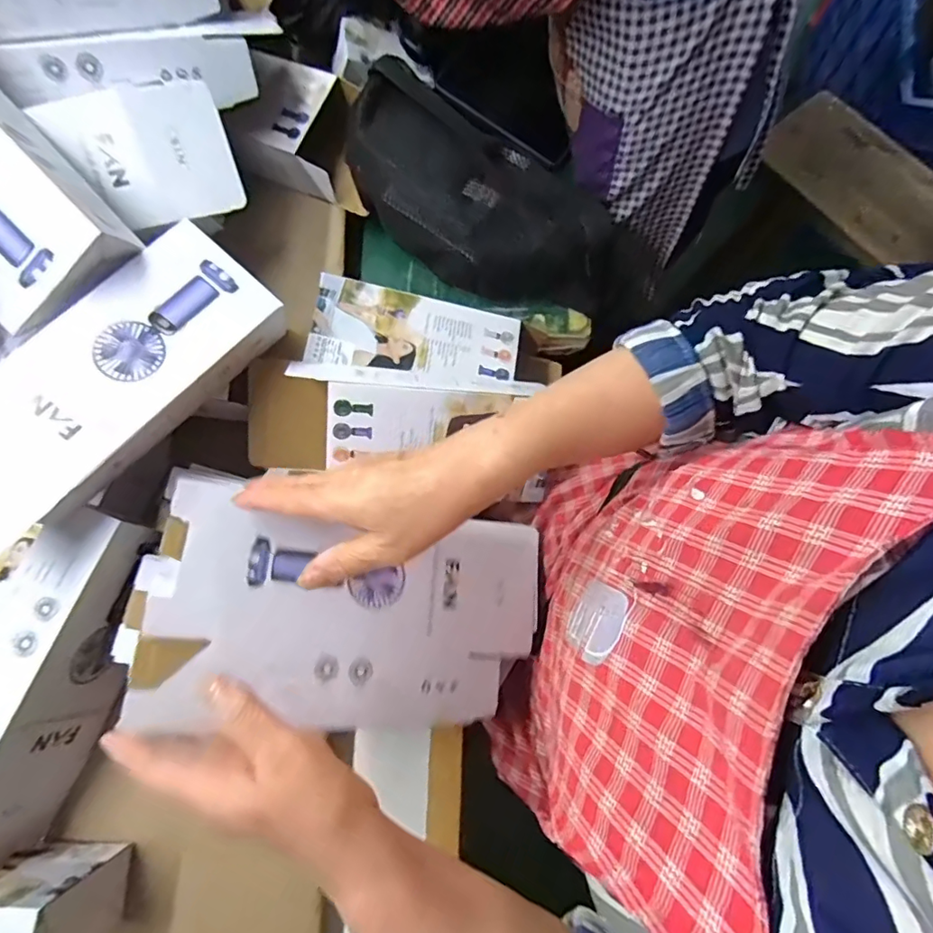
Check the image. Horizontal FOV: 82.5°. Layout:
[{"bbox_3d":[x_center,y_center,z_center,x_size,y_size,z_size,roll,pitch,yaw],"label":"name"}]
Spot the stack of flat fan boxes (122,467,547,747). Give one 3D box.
[{"bbox_3d":[-0.064,0.102,0.382,0.292,0.014,0.154,13,70,-33],"label":"stack of flat fan boxes"}]

